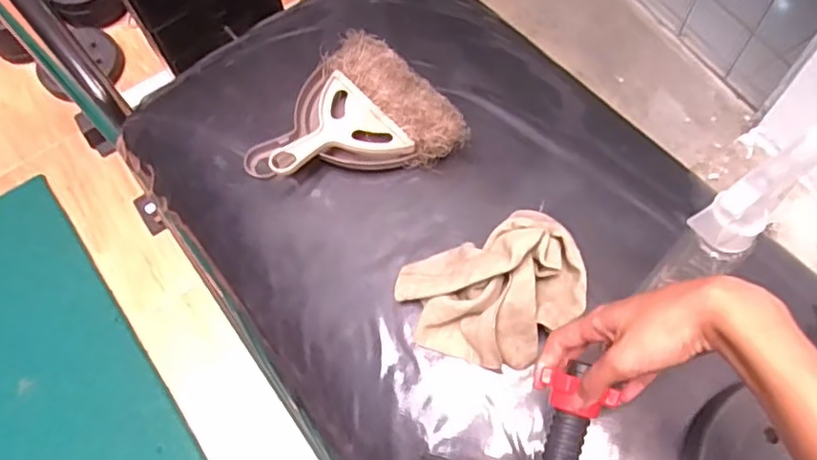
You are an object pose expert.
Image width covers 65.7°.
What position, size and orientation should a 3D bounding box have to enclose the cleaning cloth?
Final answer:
[{"bbox_3d":[0.072,0.053,0.520,0.141,0.064,0.110,-19,68,-5],"label":"cleaning cloth"}]

